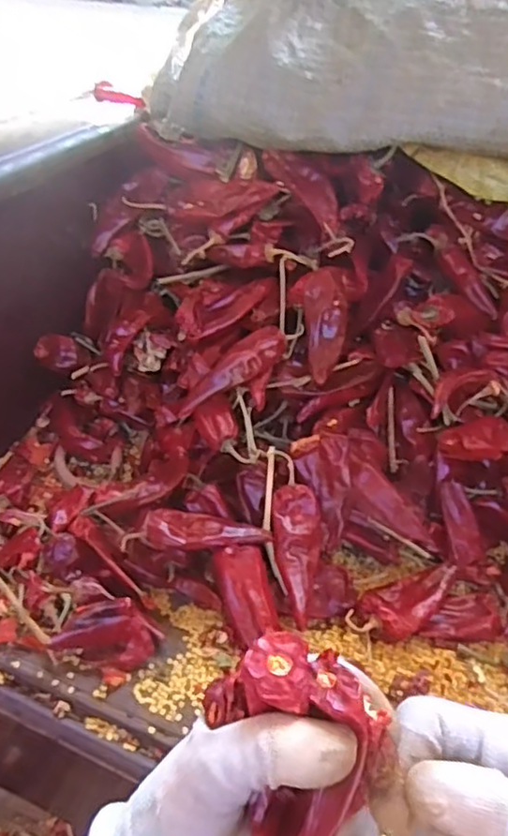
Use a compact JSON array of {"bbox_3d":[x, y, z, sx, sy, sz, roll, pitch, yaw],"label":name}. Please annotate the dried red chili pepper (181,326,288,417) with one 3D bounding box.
[{"bbox_3d":[-0.017,-0.034,0.459,0.093,0.018,0.023,-37,48,1],"label":"dried red chili pepper"}]

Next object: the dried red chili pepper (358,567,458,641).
[{"bbox_3d":[0.108,0.120,0.422,0.073,0.015,0.038,-22,47,-28],"label":"dried red chili pepper"}]

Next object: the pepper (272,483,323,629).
[{"bbox_3d":[0.031,0.091,0.421,0.032,0.018,0.093,2,62,-3],"label":"pepper"}]

